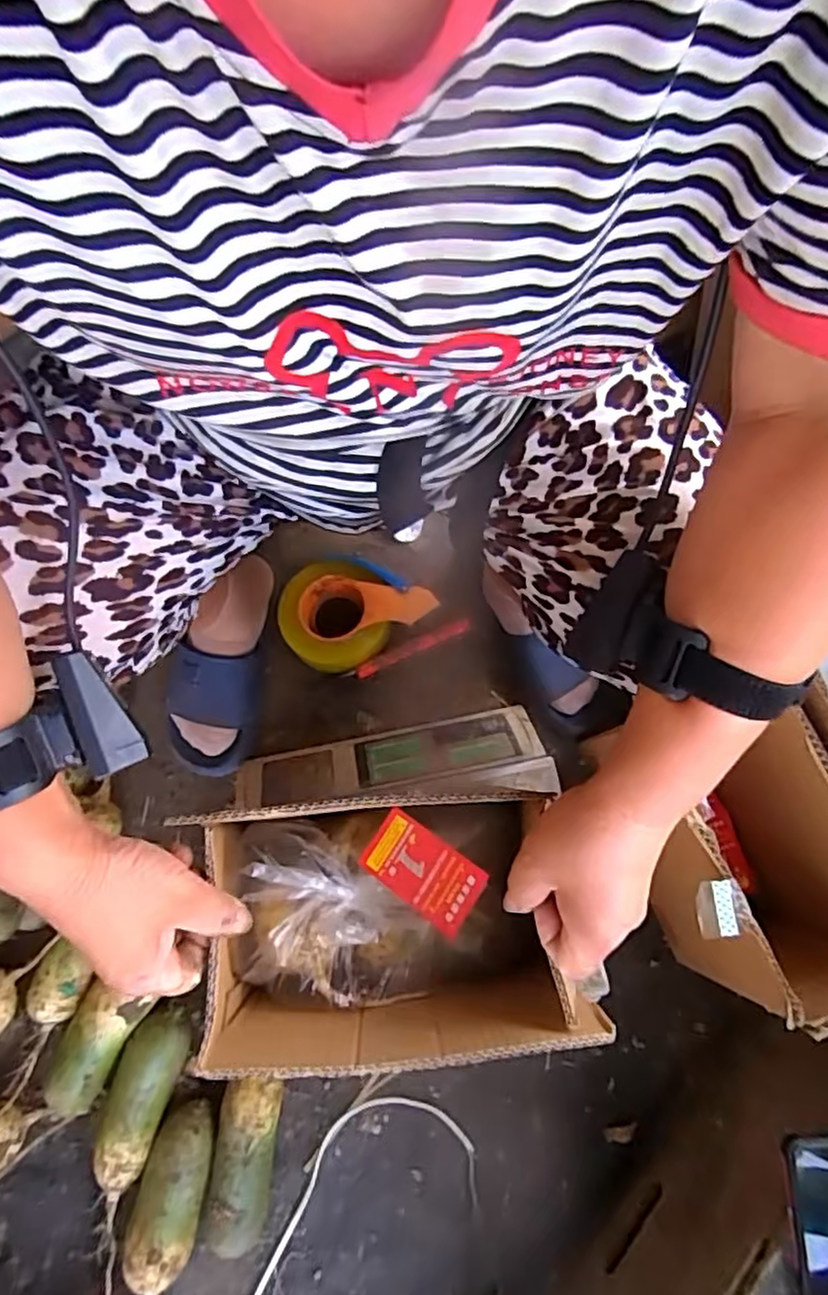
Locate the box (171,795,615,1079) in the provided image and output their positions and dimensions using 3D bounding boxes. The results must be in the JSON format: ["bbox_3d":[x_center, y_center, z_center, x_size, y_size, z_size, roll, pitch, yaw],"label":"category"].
[{"bbox_3d":[-0.014,0.191,0.456,0.223,0.119,0.156,-6,76,-2],"label":"box"}]

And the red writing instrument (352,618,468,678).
[{"bbox_3d":[-0.001,0.000,0.760,0.138,0.014,0.017,-24,77,-6],"label":"red writing instrument"}]

